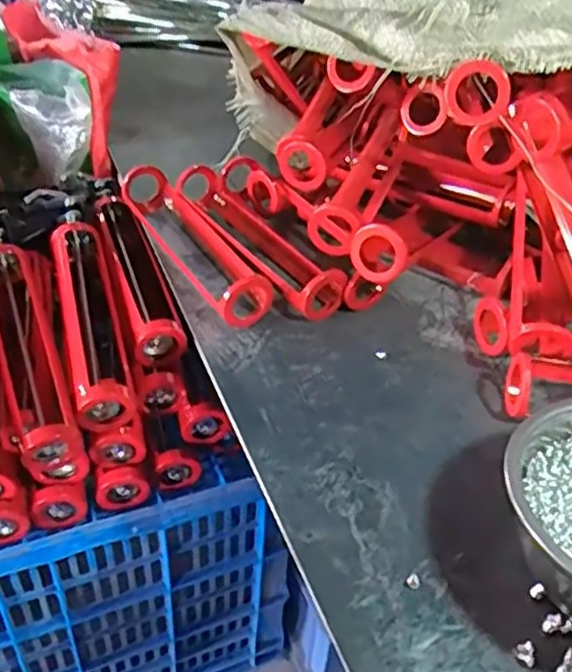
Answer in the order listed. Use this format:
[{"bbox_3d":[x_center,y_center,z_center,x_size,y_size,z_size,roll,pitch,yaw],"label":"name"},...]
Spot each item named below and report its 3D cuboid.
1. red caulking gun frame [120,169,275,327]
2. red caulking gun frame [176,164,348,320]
[{"bbox_3d":[-0.098,-0.101,0.721,0.062,0.055,0.259,-19,45,-26],"label":"red caulking gun frame"},{"bbox_3d":[-0.035,-0.101,0.738,0.065,0.050,0.257,-21,46,-28],"label":"red caulking gun frame"}]

